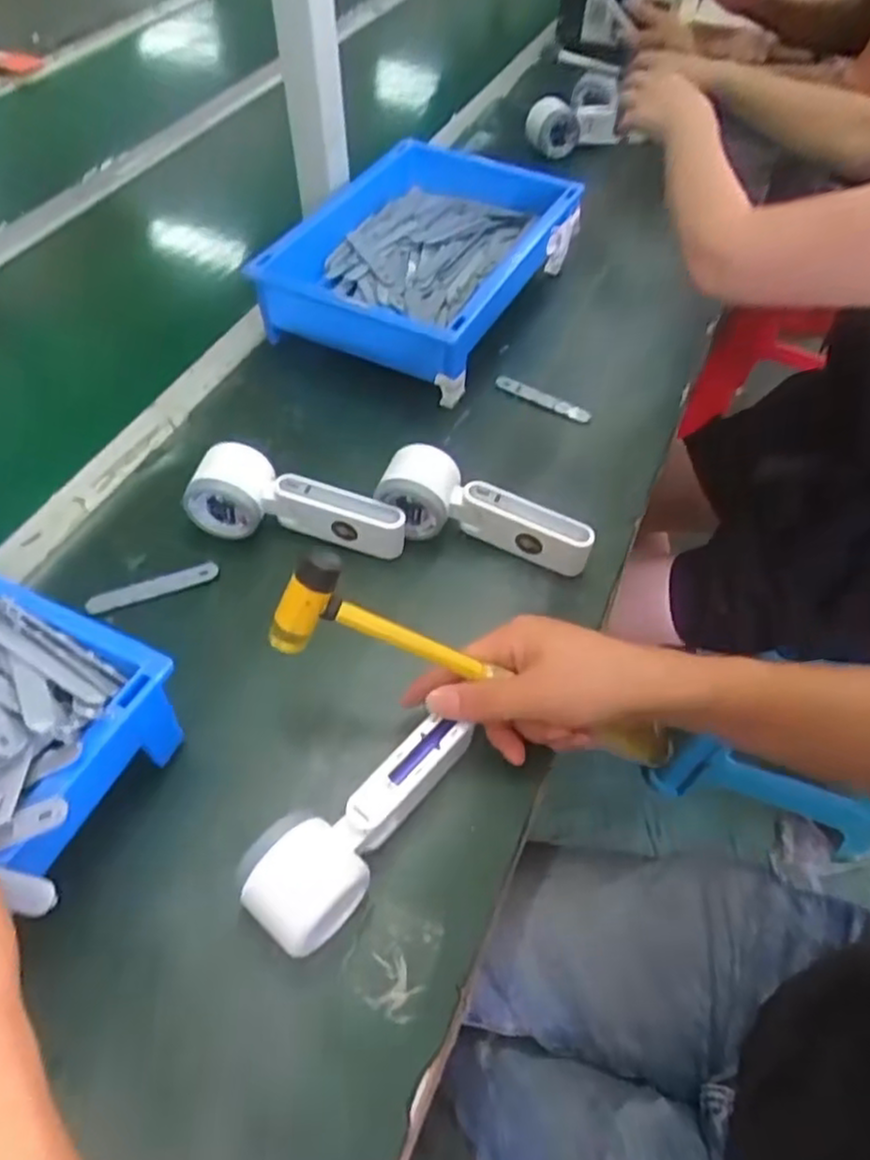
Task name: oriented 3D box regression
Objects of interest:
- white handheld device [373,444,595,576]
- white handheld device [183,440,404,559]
[{"bbox_3d":[0.039,-0.053,0.572,0.168,0.057,0.052,15,54,10],"label":"white handheld device"},{"bbox_3d":[-0.105,-0.063,0.576,0.169,0.055,0.054,6,53,4],"label":"white handheld device"}]

